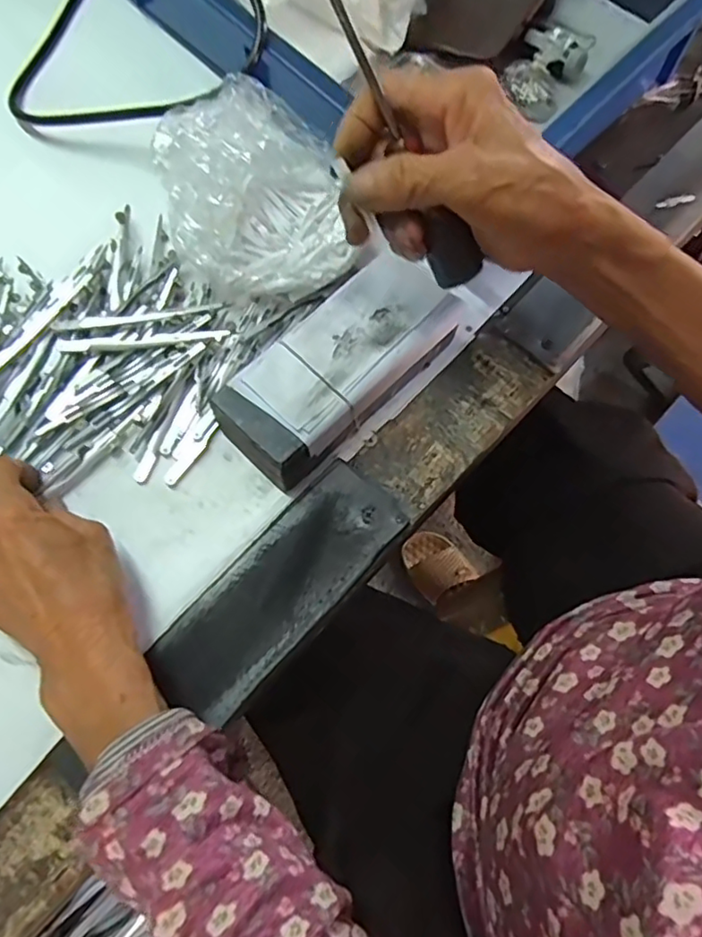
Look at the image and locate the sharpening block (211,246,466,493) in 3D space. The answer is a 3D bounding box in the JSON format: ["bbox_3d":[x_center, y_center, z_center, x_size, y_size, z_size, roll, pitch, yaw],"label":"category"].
[{"bbox_3d":[-0.005,-0.060,0.356,0.067,0.047,0.154,42,76,12],"label":"sharpening block"}]

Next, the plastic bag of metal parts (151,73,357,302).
[{"bbox_3d":[-0.060,-0.175,0.381,0.124,0.076,0.121,-6,71,-3],"label":"plastic bag of metal parts"}]

